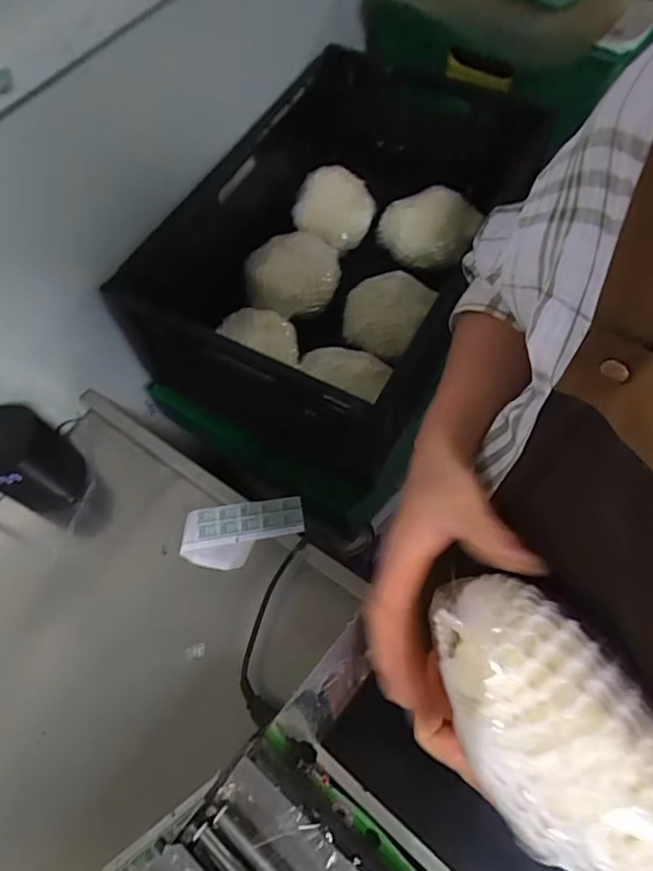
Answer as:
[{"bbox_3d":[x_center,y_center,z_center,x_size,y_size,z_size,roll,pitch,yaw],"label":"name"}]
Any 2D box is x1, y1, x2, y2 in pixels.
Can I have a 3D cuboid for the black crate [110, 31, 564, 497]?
[{"bbox_3d":[0.031,-0.316,0.874,0.433,0.215,0.693,21,66,13],"label":"black crate"}]

